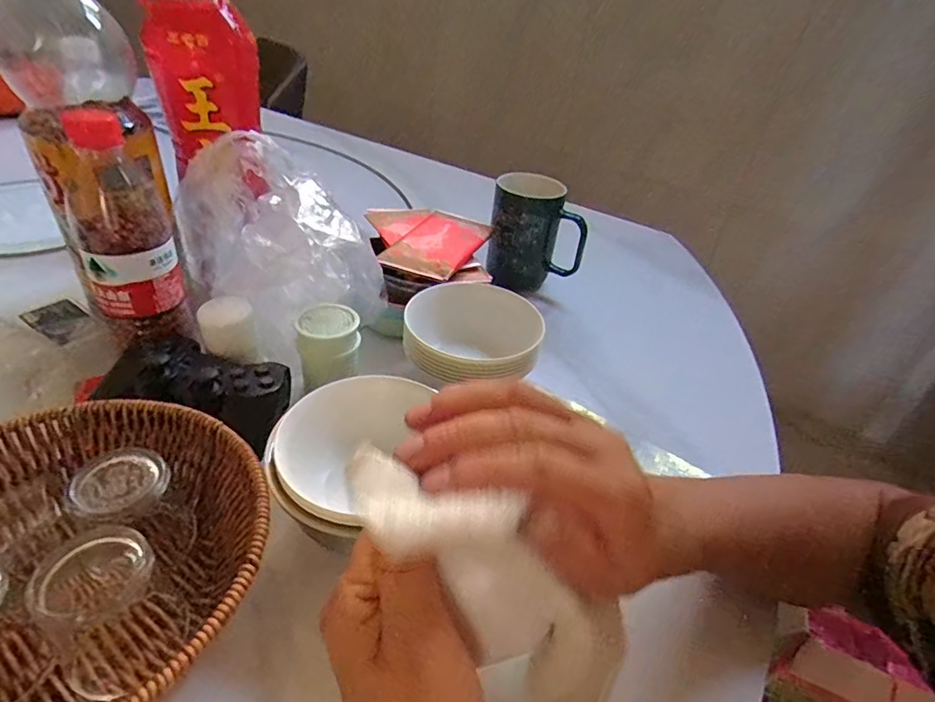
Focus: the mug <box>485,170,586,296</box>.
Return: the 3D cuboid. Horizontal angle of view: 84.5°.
[{"bbox_3d":[0.078,-0.133,0.594,0.103,0.119,0.077,8,36,1],"label":"mug"}]

